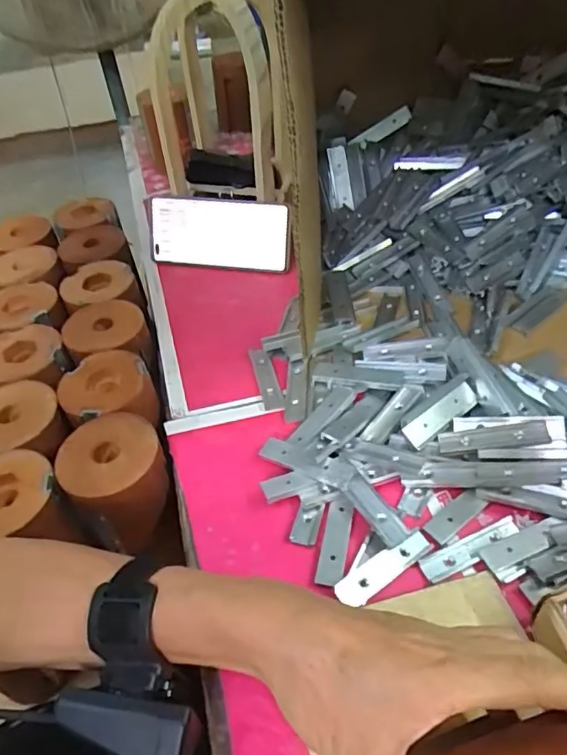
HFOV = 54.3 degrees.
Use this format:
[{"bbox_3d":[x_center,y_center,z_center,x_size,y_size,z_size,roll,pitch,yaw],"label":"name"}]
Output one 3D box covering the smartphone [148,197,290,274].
[{"bbox_3d":[-0.074,-0.162,0.629,0.160,0.078,0.011,6,25,8],"label":"smartphone"}]

